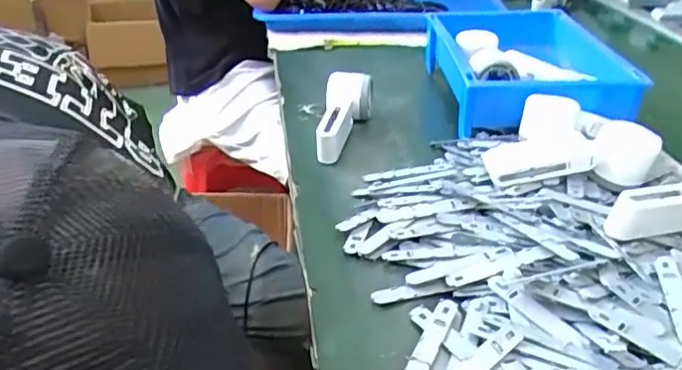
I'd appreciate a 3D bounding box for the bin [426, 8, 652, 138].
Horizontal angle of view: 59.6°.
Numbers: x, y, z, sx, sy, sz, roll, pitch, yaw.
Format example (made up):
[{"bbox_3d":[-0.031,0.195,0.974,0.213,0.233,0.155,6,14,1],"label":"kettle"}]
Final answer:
[{"bbox_3d":[0.249,-0.161,0.840,0.217,0.091,0.347,1,31,-1],"label":"bin"}]

